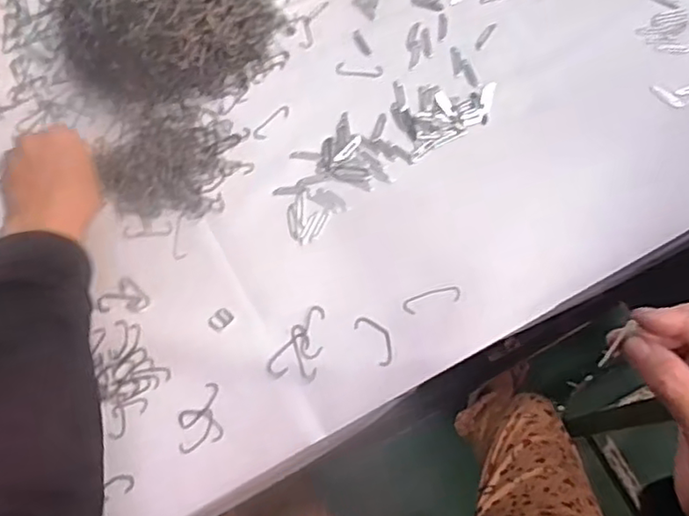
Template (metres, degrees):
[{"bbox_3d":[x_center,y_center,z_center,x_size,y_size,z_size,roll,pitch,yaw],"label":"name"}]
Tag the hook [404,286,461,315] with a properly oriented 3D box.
[{"bbox_3d":[0.074,0.035,0.533,0.050,0.004,0.015,-17,69,-4],"label":"hook"}]

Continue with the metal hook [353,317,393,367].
[{"bbox_3d":[0.027,0.066,0.521,0.021,0.004,0.046,-32,71,-9],"label":"metal hook"}]

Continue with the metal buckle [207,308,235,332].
[{"bbox_3d":[-0.104,0.051,0.532,0.015,0.004,0.020,38,75,15],"label":"metal buckle"}]

